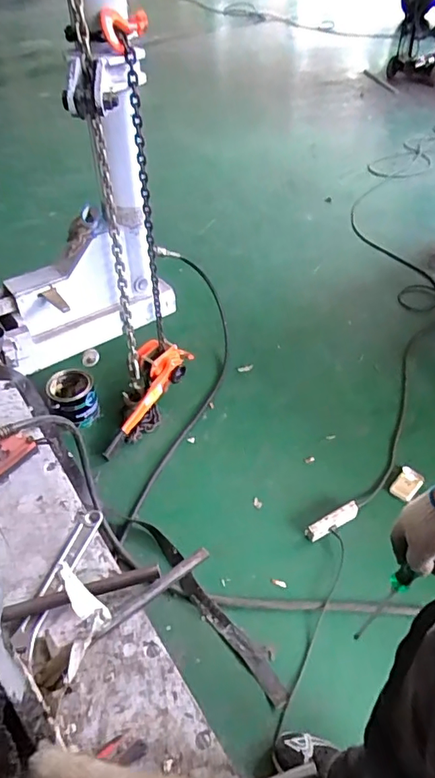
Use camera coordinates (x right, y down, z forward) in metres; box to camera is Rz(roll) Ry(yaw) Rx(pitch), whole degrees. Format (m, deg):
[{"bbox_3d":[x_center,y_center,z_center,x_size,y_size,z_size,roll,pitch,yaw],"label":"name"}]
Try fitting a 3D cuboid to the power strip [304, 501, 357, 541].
[{"bbox_3d":[0.350,0.397,1.531,0.200,0.033,0.049,-23,49,-22],"label":"power strip"}]

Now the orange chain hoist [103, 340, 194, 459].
[{"bbox_3d":[-0.256,0.029,1.834,0.126,0.183,0.501,22,74,21],"label":"orange chain hoist"}]

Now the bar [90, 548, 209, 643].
[{"bbox_3d":[-0.110,0.349,0.870,0.235,0.019,0.022,-31,53,-28],"label":"bar"}]

